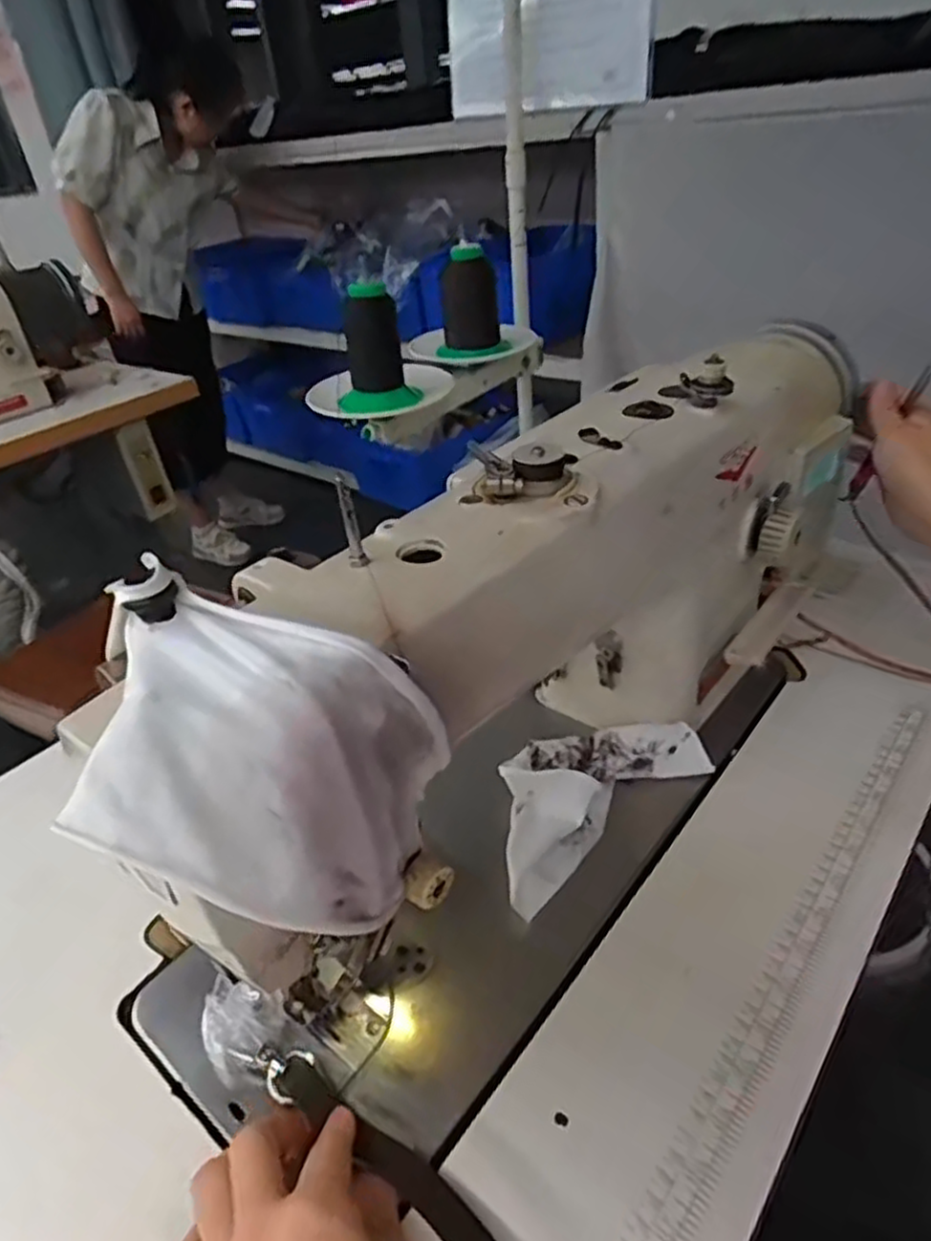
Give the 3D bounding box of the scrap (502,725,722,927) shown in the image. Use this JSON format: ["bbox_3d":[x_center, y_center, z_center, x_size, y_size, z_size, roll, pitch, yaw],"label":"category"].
[{"bbox_3d":[0.072,0.108,0.474,0.168,0.035,0.087,-28,40,-28],"label":"scrap"}]

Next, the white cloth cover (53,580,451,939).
[{"bbox_3d":[-0.061,0.056,0.246,0.093,0.100,0.088,0,36,10],"label":"white cloth cover"}]

